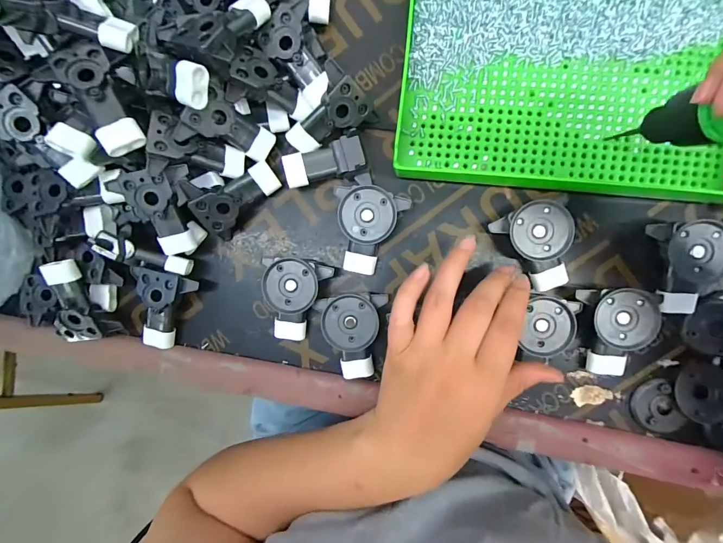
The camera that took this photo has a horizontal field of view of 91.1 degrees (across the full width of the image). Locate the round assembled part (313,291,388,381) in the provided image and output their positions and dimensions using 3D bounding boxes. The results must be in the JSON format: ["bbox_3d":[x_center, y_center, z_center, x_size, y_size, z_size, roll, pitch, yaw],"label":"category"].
[{"bbox_3d":[-0.006,0.050,0.280,0.050,0.027,0.068,0,97,6],"label":"round assembled part"}]

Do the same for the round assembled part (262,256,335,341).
[{"bbox_3d":[-0.050,0.022,0.285,0.051,0.029,0.066,1,97,6],"label":"round assembled part"}]

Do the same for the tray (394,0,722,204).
[{"bbox_3d":[0.146,-0.139,0.263,0.230,0.031,0.157,5,97,6],"label":"tray"}]

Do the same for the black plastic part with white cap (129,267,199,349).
[{"bbox_3d":[-0.162,0.032,0.296,0.046,0.029,0.066,10,98,5],"label":"black plastic part with white cap"}]

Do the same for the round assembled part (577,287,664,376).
[{"bbox_3d":[0.181,0.043,0.261,0.051,0.024,0.066,14,98,4],"label":"round assembled part"}]

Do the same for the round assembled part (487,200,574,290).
[{"bbox_3d":[0.135,-0.021,0.265,0.045,0.029,0.066,-39,91,9],"label":"round assembled part"}]

